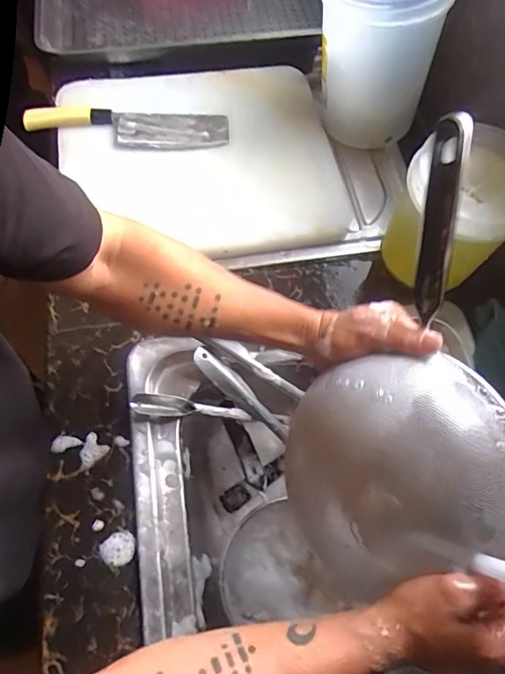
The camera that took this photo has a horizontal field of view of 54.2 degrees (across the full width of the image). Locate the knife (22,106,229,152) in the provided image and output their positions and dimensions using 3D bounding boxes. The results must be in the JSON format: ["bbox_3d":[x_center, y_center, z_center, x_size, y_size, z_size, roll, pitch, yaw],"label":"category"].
[{"bbox_3d":[-0.181,-0.306,0.722,0.287,0.026,0.062,-1,65,-2],"label":"knife"}]

